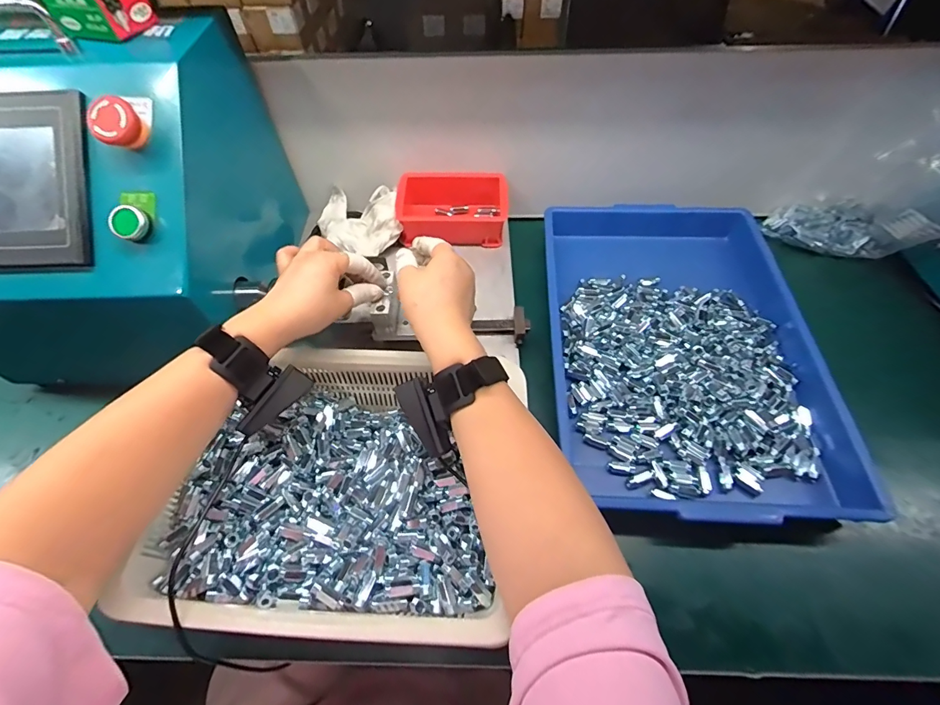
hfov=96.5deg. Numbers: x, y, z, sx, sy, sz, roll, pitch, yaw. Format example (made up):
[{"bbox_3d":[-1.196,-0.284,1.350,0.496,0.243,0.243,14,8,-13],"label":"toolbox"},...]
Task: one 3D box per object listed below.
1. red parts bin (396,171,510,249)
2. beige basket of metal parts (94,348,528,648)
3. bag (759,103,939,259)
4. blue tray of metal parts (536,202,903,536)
[{"bbox_3d":[-0.024,-0.203,0.593,0.151,0.050,0.101,-4,57,-1],"label":"red parts bin"},{"bbox_3d":[-0.102,0.113,0.394,0.289,0.072,0.254,2,57,3],"label":"beige basket of metal parts"},{"bbox_3d":[0.525,-0.202,0.523,0.107,0.178,0.187,-39,64,-21],"label":"bag"},{"bbox_3d":[0.251,-0.021,0.501,0.305,0.043,0.432,2,57,3],"label":"blue tray of metal parts"}]

